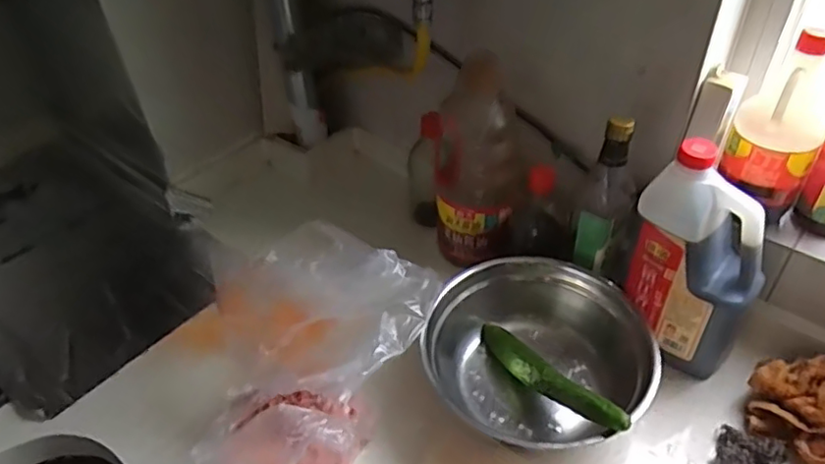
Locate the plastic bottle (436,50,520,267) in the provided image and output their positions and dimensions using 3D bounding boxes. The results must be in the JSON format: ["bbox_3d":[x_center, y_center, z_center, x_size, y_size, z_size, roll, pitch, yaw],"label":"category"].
[{"bbox_3d":[0.086,-0.086,0.796,0.114,0.273,0.086,0,42,6],"label":"plastic bottle"}]

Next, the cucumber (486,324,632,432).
[{"bbox_3d":[0.149,0.163,0.679,0.028,0.031,0.240,-24,22,-20],"label":"cucumber"}]

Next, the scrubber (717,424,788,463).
[{"bbox_3d":[0.355,0.244,0.633,0.062,0.031,0.068,18,47,24],"label":"scrubber"}]

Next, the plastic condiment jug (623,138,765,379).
[{"bbox_3d":[0.315,0.036,0.673,0.083,0.252,0.132,-31,48,-26],"label":"plastic condiment jug"}]

